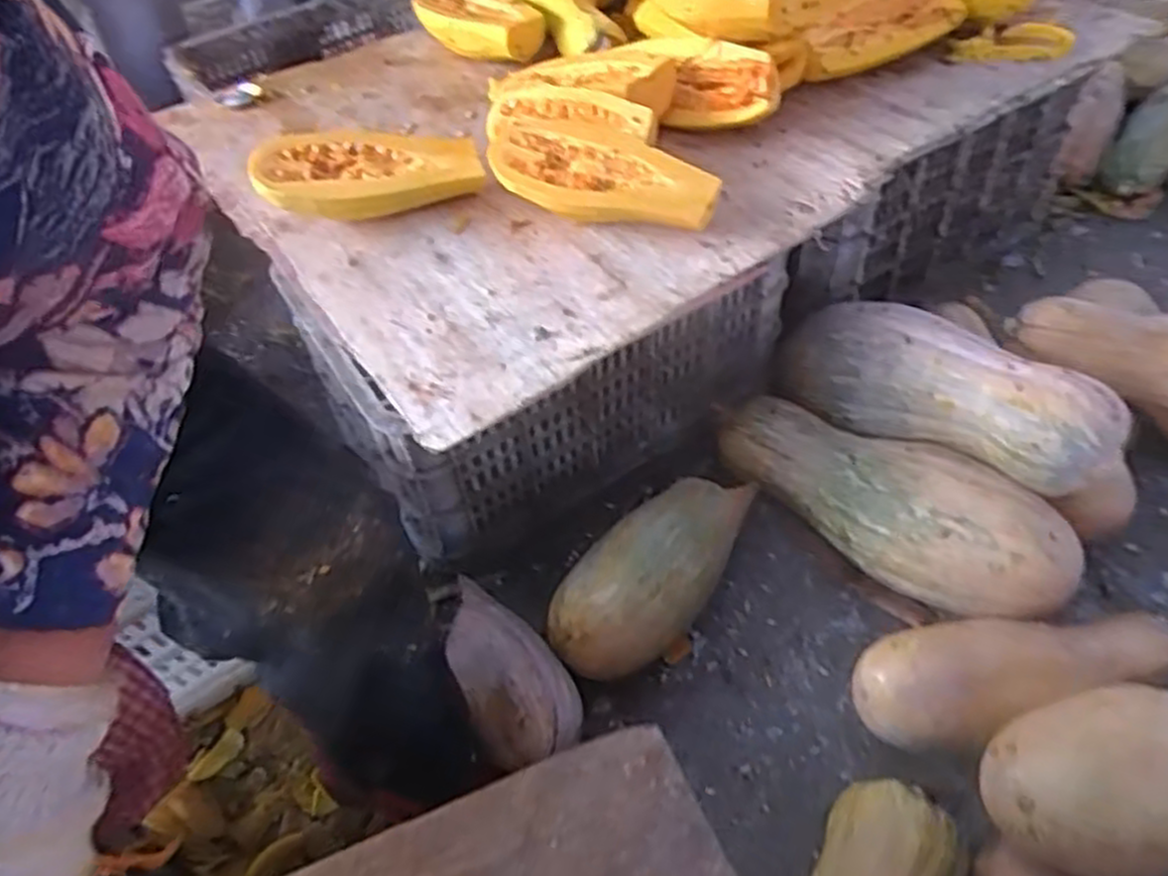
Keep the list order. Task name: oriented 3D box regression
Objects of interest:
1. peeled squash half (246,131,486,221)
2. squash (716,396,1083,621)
[{"bbox_3d":[-0.237,-0.290,0.860,0.242,0.074,0.109,-14,50,-6],"label":"peeled squash half"},{"bbox_3d":[0.311,0.068,0.818,0.127,0.116,0.372,-35,44,-28],"label":"squash"}]

